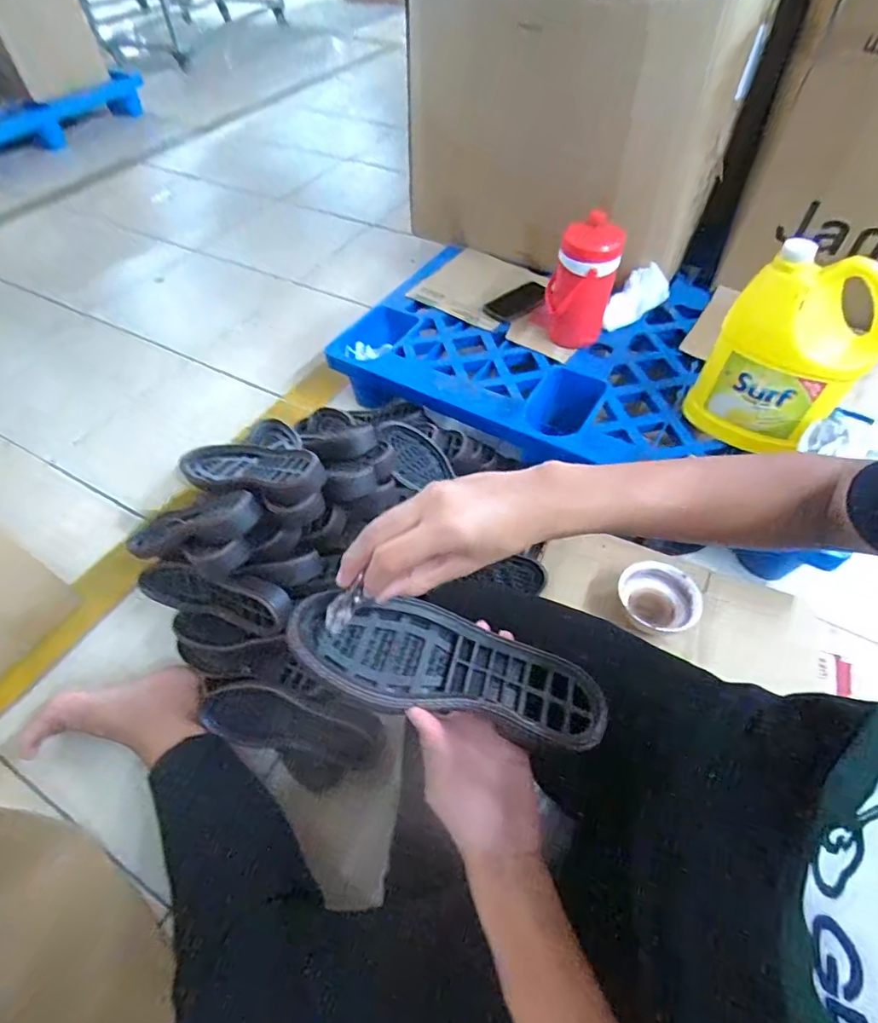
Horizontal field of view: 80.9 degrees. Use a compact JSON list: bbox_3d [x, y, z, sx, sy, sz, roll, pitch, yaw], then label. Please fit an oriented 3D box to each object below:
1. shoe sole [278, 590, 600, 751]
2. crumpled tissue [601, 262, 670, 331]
[{"bbox_3d":[0.012,0.120,0.404,0.249,0.030,0.090,17,53,-8],"label":"shoe sole"},{"bbox_3d":[0.413,-0.451,1.090,0.162,0.090,0.067,-34,59,-22],"label":"crumpled tissue"}]

